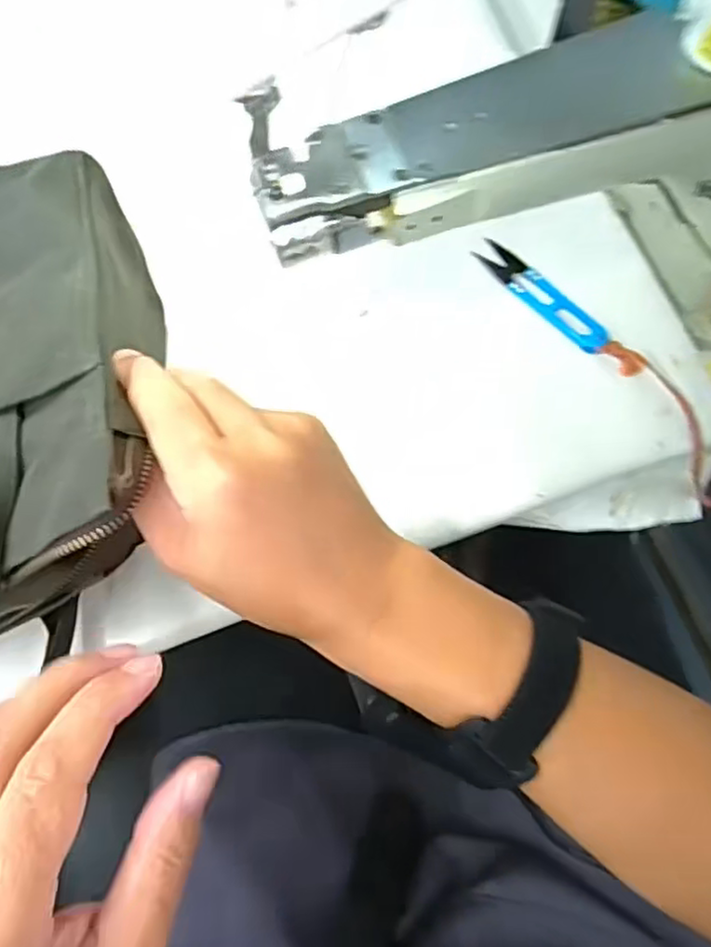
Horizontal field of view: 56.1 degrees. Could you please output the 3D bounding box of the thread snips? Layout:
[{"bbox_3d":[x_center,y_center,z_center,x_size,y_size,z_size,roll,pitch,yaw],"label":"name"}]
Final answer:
[{"bbox_3d":[0.117,-0.112,0.417,0.020,0.008,0.100,-40,74,-11],"label":"thread snips"}]

